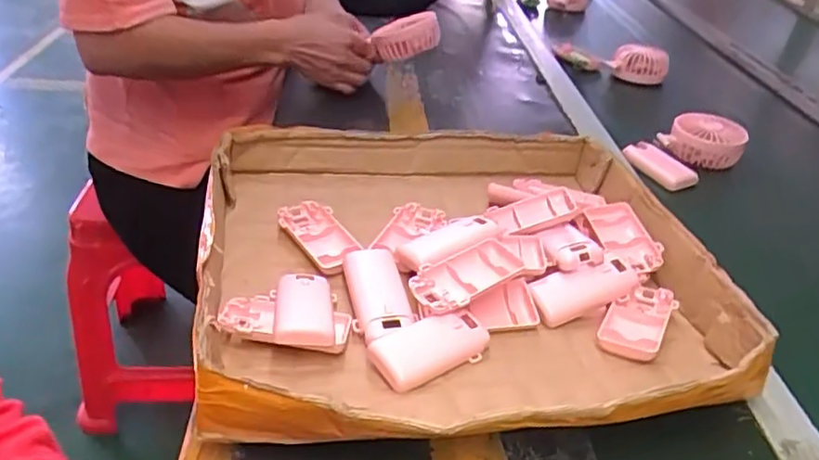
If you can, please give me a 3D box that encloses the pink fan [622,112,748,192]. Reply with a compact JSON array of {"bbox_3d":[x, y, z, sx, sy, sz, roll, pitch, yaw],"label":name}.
[{"bbox_3d":[0.338,-0.101,0.770,0.139,0.048,0.084,-18,41,-29],"label":"pink fan"}]

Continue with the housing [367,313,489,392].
[{"bbox_3d":[0.016,0.087,0.470,0.091,0.023,0.049,-18,41,-29],"label":"housing"}]

